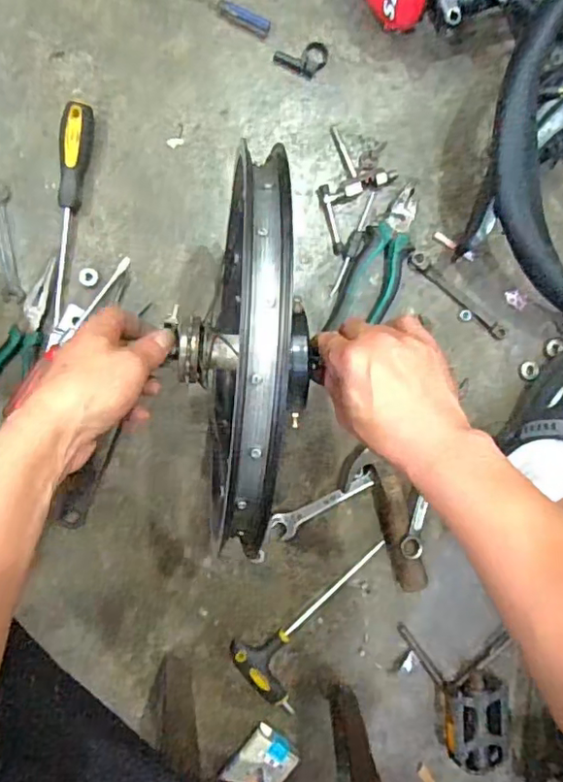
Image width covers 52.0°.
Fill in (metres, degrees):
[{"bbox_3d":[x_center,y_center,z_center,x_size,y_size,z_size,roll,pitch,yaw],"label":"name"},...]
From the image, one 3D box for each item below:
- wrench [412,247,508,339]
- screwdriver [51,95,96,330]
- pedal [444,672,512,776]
[{"bbox_3d":[0.199,-0.106,0.649,0.143,0.005,0.021,41,86,-7],"label":"wrench"},{"bbox_3d":[-0.214,-0.175,0.577,0.025,0.028,0.218,7,91,-8],"label":"screwdriver"},{"bbox_3d":[0.223,0.382,0.669,0.074,0.032,0.105,-3,92,-8],"label":"pedal"}]

